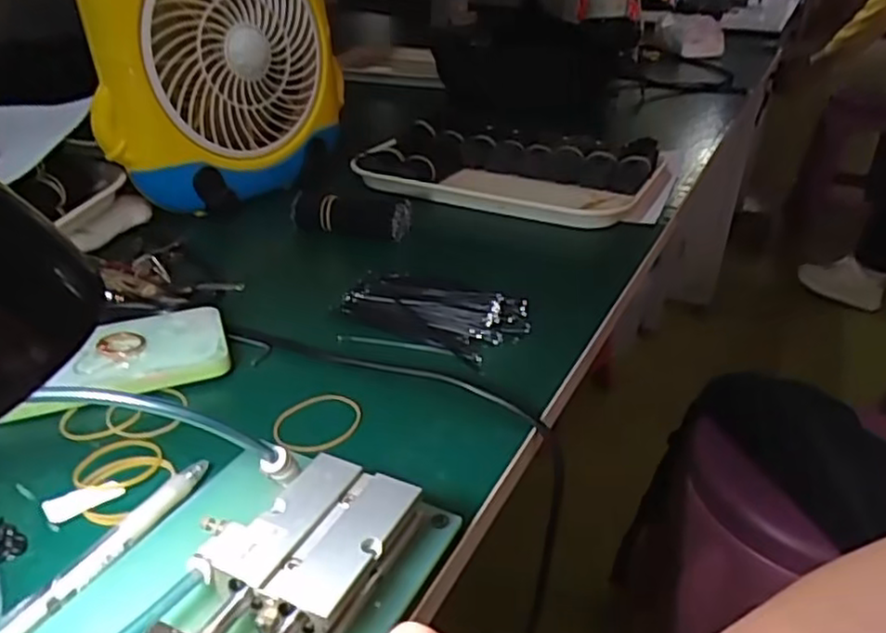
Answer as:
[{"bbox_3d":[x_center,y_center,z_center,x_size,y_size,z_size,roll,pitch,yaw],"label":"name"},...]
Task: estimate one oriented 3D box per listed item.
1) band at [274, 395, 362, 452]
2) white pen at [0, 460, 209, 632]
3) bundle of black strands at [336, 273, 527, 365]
[{"bbox_3d":[-0.070,0.059,0.396,0.051,0.004,0.047,2,29,-1],"label":"band"},{"bbox_3d":[-0.152,0.108,0.299,0.013,0.009,0.141,15,33,21],"label":"white pen"},{"bbox_3d":[-0.004,-0.009,0.495,0.125,0.021,0.075,16,33,22],"label":"bundle of black strands"}]

